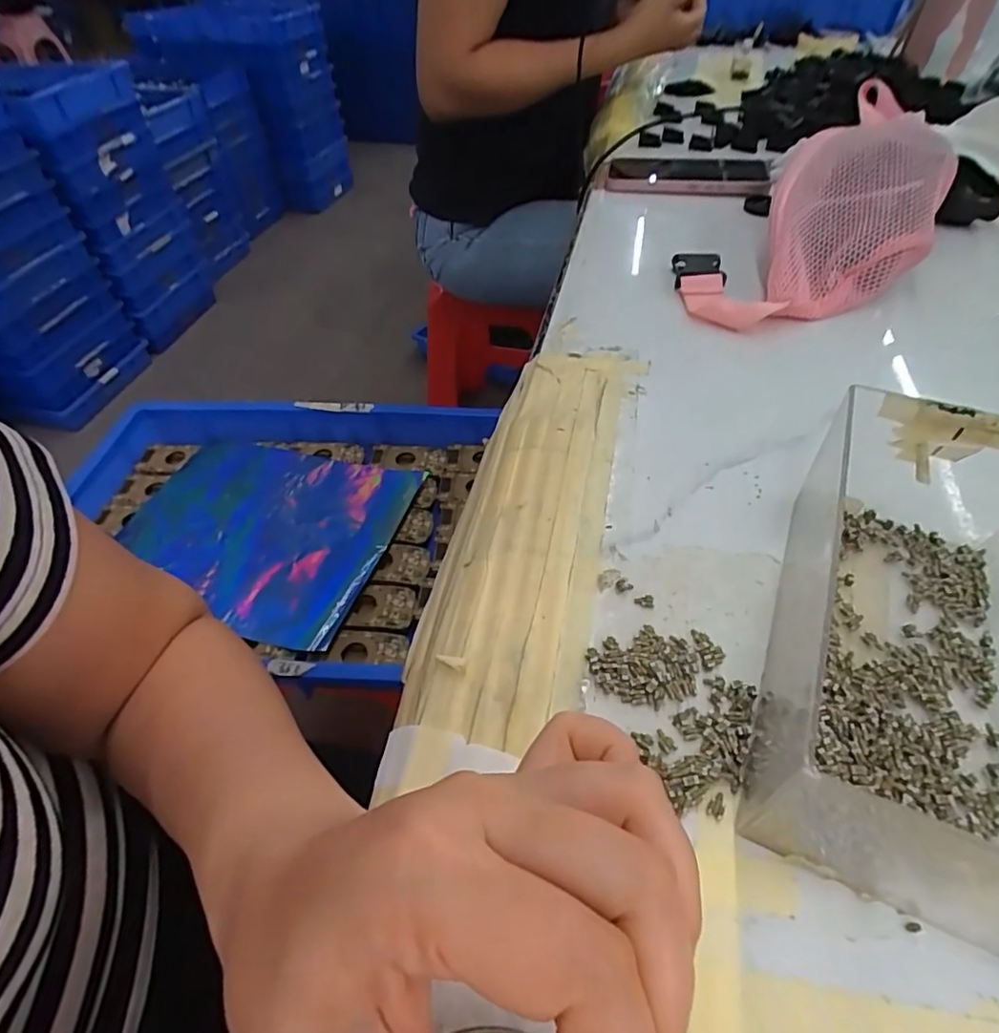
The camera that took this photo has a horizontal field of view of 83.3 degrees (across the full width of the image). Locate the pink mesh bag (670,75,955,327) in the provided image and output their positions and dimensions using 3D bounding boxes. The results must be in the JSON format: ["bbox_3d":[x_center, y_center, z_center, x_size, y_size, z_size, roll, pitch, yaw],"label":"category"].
[{"bbox_3d":[0.248,-0.226,0.428,0.246,0.076,0.135,-28,53,-20],"label":"pink mesh bag"}]

